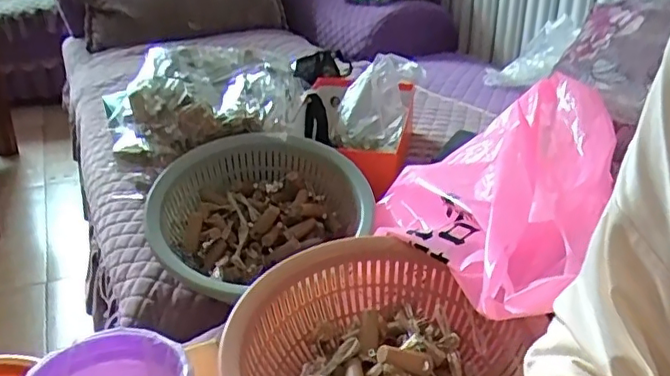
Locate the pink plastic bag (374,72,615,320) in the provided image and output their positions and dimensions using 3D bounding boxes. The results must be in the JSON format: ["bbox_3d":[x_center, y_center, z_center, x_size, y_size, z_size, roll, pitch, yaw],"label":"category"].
[{"bbox_3d":[0.167,0.008,0.638,0.238,0.158,0.332,3,28,7],"label":"pink plastic bag"}]

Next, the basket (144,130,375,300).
[{"bbox_3d":[-0.097,0.040,0.809,0.292,0.110,0.271,-11,47,-15],"label":"basket"}]

